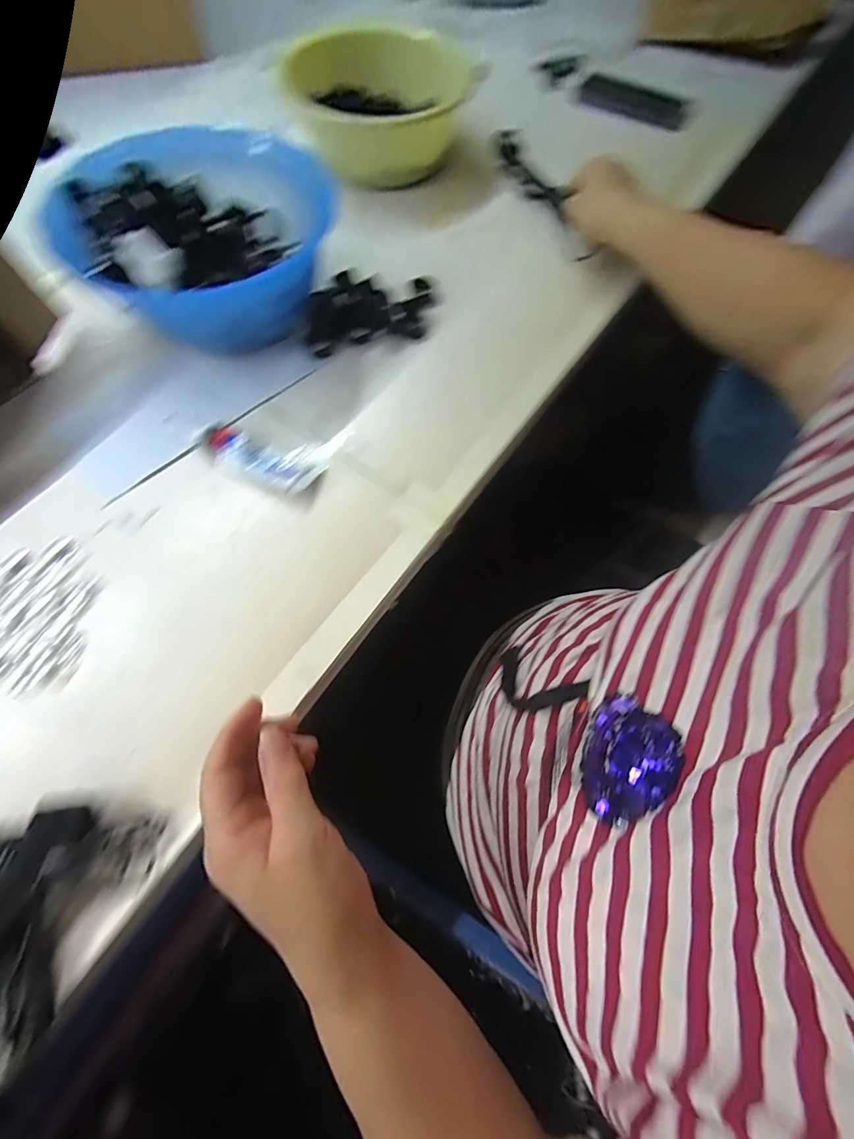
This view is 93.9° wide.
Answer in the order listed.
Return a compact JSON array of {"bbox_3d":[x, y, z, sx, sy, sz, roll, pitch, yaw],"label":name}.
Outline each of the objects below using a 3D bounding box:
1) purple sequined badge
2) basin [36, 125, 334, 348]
[{"bbox_3d":[0.116,0.111,0.231,0.049,0.004,0.068,14,70,48],"label":"purple sequined badge"},{"bbox_3d":[-0.206,-0.308,0.392,0.194,0.105,0.194,0,68,-1],"label":"basin"}]

